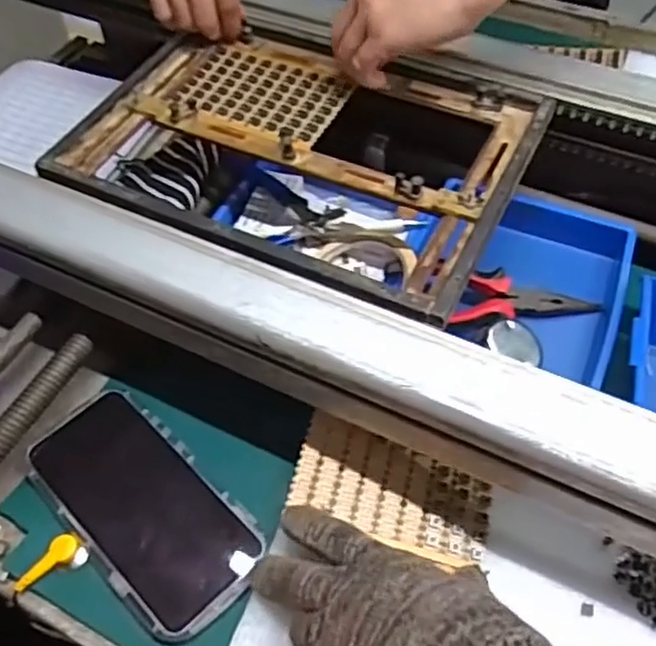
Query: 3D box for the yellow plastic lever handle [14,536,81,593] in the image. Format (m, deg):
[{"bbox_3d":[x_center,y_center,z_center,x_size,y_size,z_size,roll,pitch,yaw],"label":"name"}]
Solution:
[{"bbox_3d":[-0.166,0.142,0.410,0.040,0.006,0.015,-35,59,-22],"label":"yellow plastic lever handle"}]

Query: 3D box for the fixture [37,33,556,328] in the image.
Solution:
[{"bbox_3d":[-0.020,-0.124,0.480,0.293,0.017,0.211,20,56,17],"label":"fixture"}]

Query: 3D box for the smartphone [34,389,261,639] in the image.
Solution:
[{"bbox_3d":[-0.115,0.112,0.428,0.080,0.010,0.160,-39,61,-24],"label":"smartphone"}]

